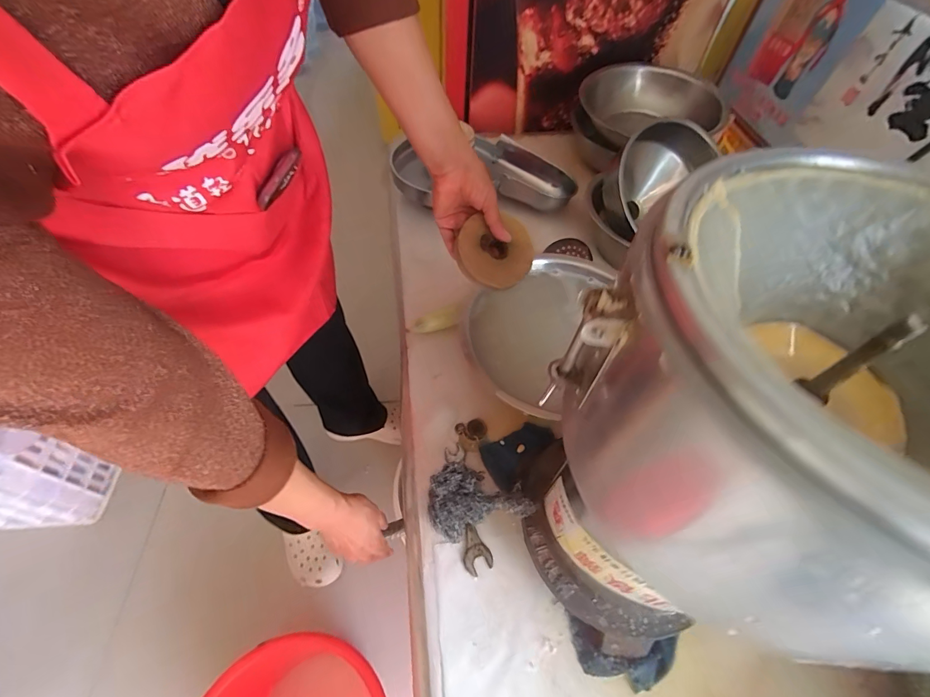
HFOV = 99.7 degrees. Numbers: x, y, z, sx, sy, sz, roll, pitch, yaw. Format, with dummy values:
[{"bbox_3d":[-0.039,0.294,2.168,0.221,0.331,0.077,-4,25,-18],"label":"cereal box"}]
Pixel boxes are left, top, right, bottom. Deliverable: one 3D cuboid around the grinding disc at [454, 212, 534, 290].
[{"bbox_3d":[0.039,-0.122,0.505,0.101,0.026,0.090,-16,90,-17],"label":"grinding disc"}]

